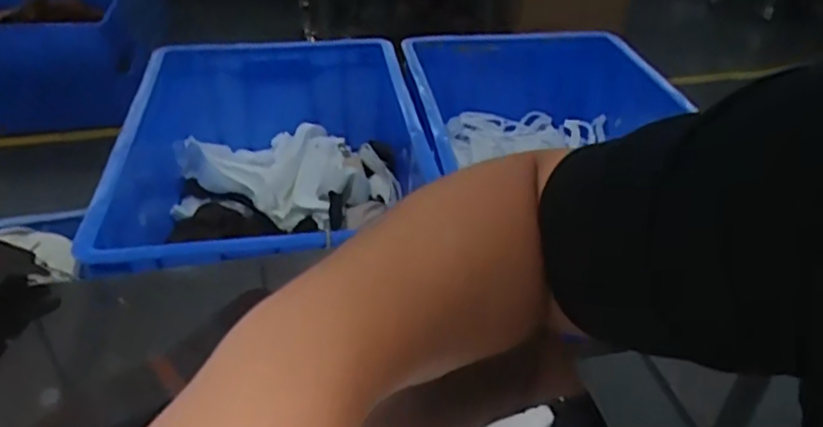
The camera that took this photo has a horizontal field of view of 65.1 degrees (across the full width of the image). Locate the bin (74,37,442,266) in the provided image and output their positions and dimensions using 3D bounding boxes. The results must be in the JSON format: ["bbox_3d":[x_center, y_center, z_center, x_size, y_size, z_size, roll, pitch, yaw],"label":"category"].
[{"bbox_3d":[-0.172,-0.049,0.848,0.367,0.165,0.504,-5,36,-9],"label":"bin"}]

